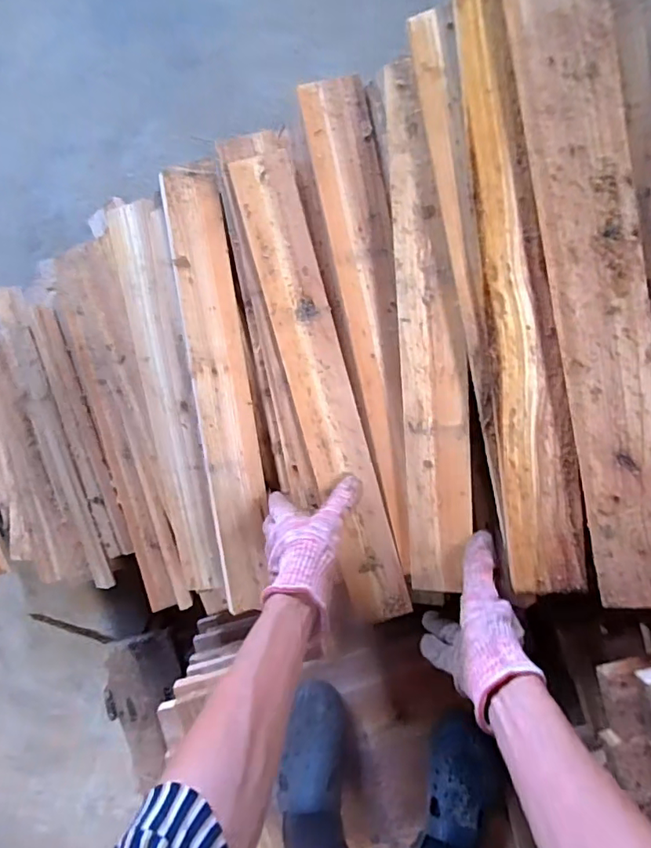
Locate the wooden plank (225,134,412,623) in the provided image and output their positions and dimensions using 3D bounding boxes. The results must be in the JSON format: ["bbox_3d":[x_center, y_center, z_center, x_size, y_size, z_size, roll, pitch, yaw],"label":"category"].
[{"bbox_3d":[-0.007,-0.046,0.537,0.067,0.022,0.518,-16,93,1],"label":"wooden plank"}]

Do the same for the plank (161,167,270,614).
[{"bbox_3d":[-0.119,-0.033,0.586,0.067,0.023,0.493,-8,92,-27],"label":"plank"}]

